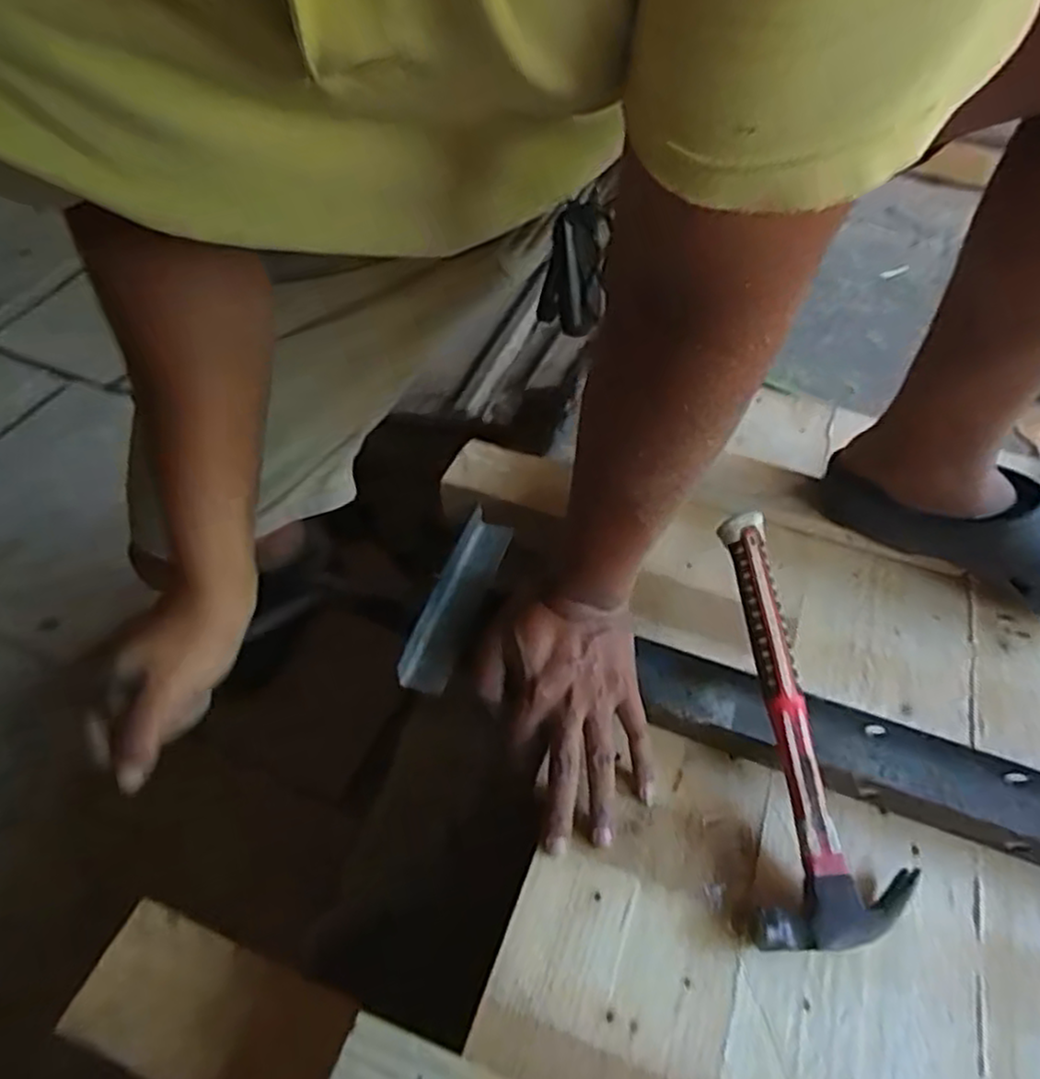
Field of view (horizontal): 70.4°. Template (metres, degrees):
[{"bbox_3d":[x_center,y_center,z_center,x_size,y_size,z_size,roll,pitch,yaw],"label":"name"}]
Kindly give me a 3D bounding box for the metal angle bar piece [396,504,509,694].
[{"bbox_3d":[-0.046,0.042,0.541,0.033,0.021,0.157,15,52,9],"label":"metal angle bar piece"}]

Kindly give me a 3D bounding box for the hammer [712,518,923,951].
[{"bbox_3d":[0.175,0.109,0.478,0.095,0.022,0.267,-3,67,-6],"label":"hammer"}]

